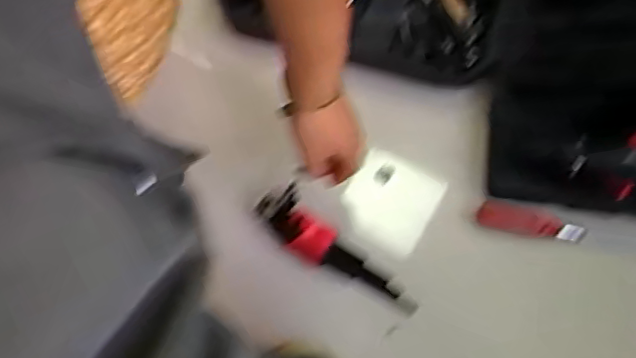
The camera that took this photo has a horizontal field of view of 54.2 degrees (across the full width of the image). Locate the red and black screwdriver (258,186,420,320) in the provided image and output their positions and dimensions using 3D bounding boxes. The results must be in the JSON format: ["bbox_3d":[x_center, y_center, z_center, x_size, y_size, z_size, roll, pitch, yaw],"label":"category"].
[{"bbox_3d":[0.024,0.073,0.646,0.196,0.036,0.058,35,72,0],"label":"red and black screwdriver"}]

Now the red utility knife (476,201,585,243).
[{"bbox_3d":[0.223,0.046,0.657,0.104,0.033,0.011,13,33,24],"label":"red utility knife"}]

